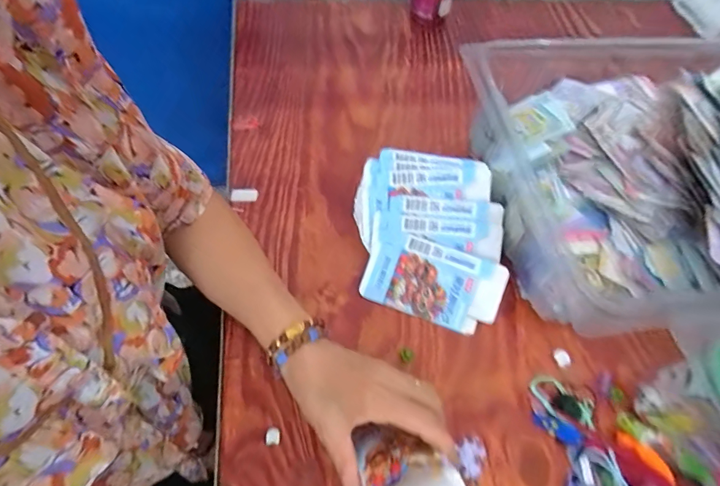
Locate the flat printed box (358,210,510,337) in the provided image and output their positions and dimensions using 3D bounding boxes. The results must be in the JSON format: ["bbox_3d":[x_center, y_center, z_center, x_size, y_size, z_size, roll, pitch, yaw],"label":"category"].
[{"bbox_3d":[0.079,0.041,0.404,0.153,0.006,0.087,20,85,7],"label":"flat printed box"}]

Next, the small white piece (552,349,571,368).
[{"bbox_3d":[0.216,0.123,0.386,0.016,0.007,0.018,-12,63,-10],"label":"small white piece"}]

